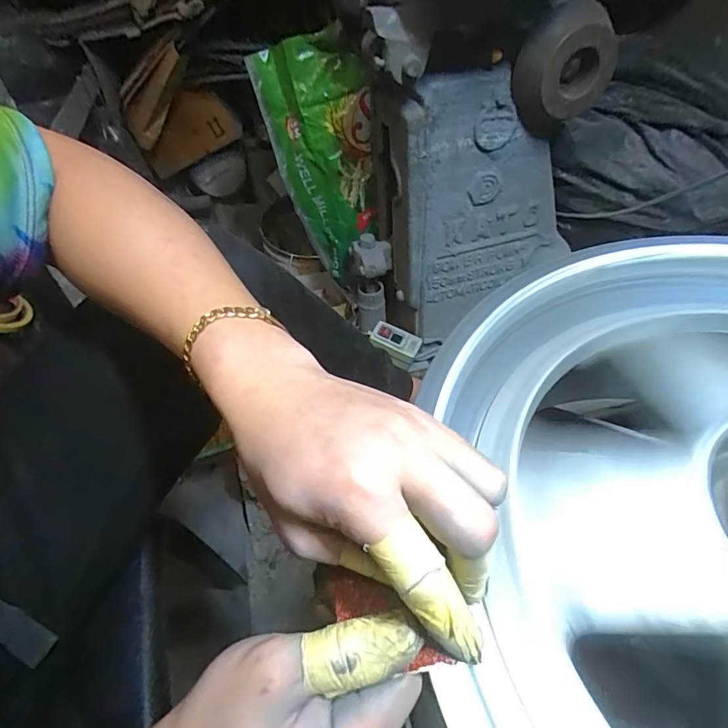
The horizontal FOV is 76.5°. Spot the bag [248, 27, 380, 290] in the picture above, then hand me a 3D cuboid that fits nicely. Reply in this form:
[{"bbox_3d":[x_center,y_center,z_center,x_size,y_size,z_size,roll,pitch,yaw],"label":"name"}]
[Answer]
[{"bbox_3d":[-0.069,-0.320,0.759,0.177,0.333,0.099,28,55,26],"label":"bag"}]

